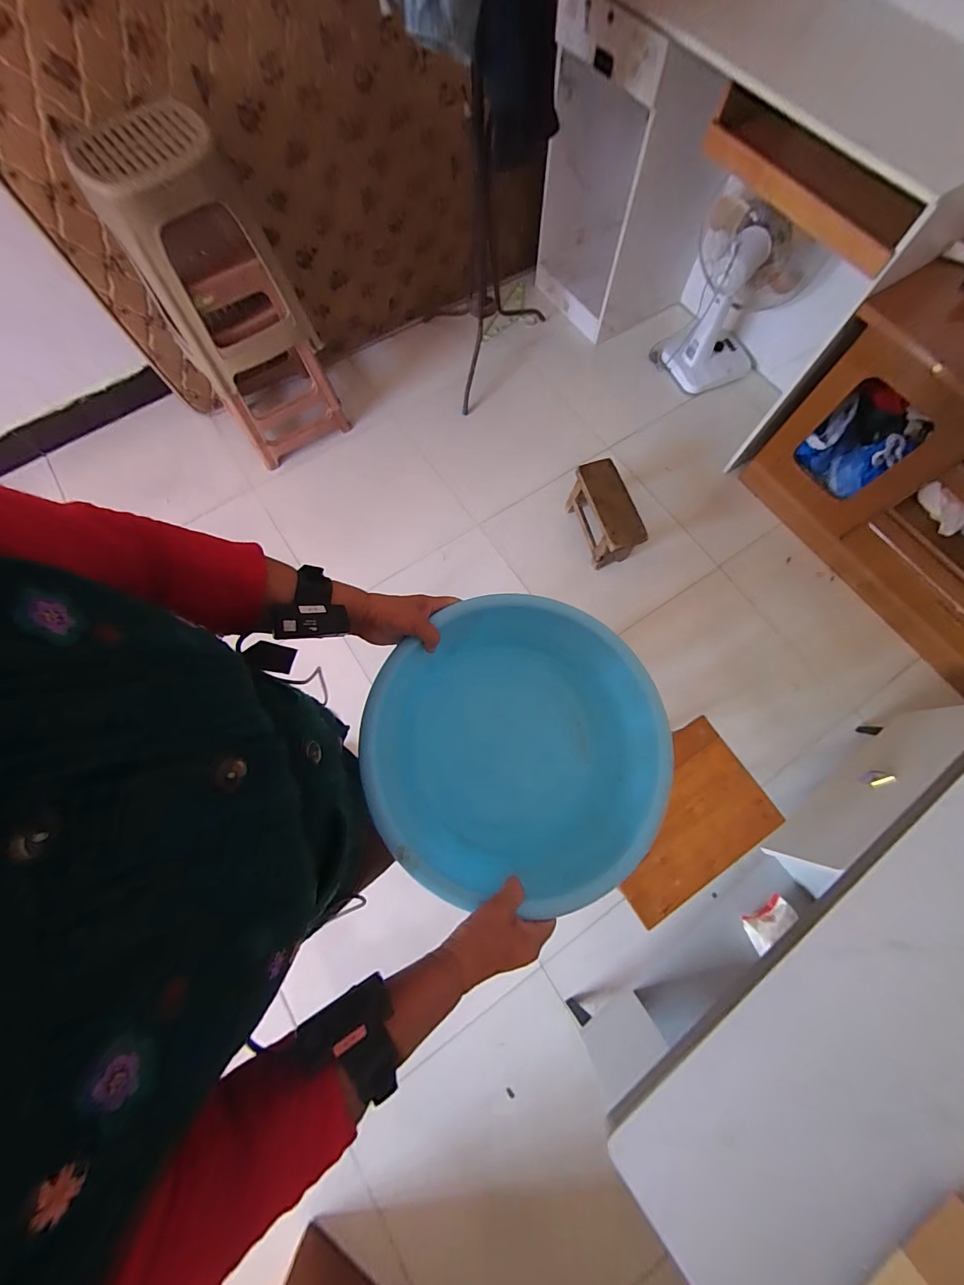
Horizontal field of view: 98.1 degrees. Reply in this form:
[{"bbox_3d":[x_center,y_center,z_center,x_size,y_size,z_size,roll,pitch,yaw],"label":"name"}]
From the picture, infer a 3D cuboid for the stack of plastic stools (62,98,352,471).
[{"bbox_3d":[-0.721,-0.958,1.224,0.342,0.713,0.348,-33,76,-9],"label":"stack of plastic stools"}]

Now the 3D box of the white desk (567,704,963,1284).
[{"bbox_3d":[0.811,0.685,0.832,1.168,0.403,0.566,-34,76,-9],"label":"white desk"}]

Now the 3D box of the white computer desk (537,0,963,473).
[{"bbox_3d":[0.734,-1.313,1.184,0.578,0.971,1.178,-39,77,-10],"label":"white computer desk"}]

